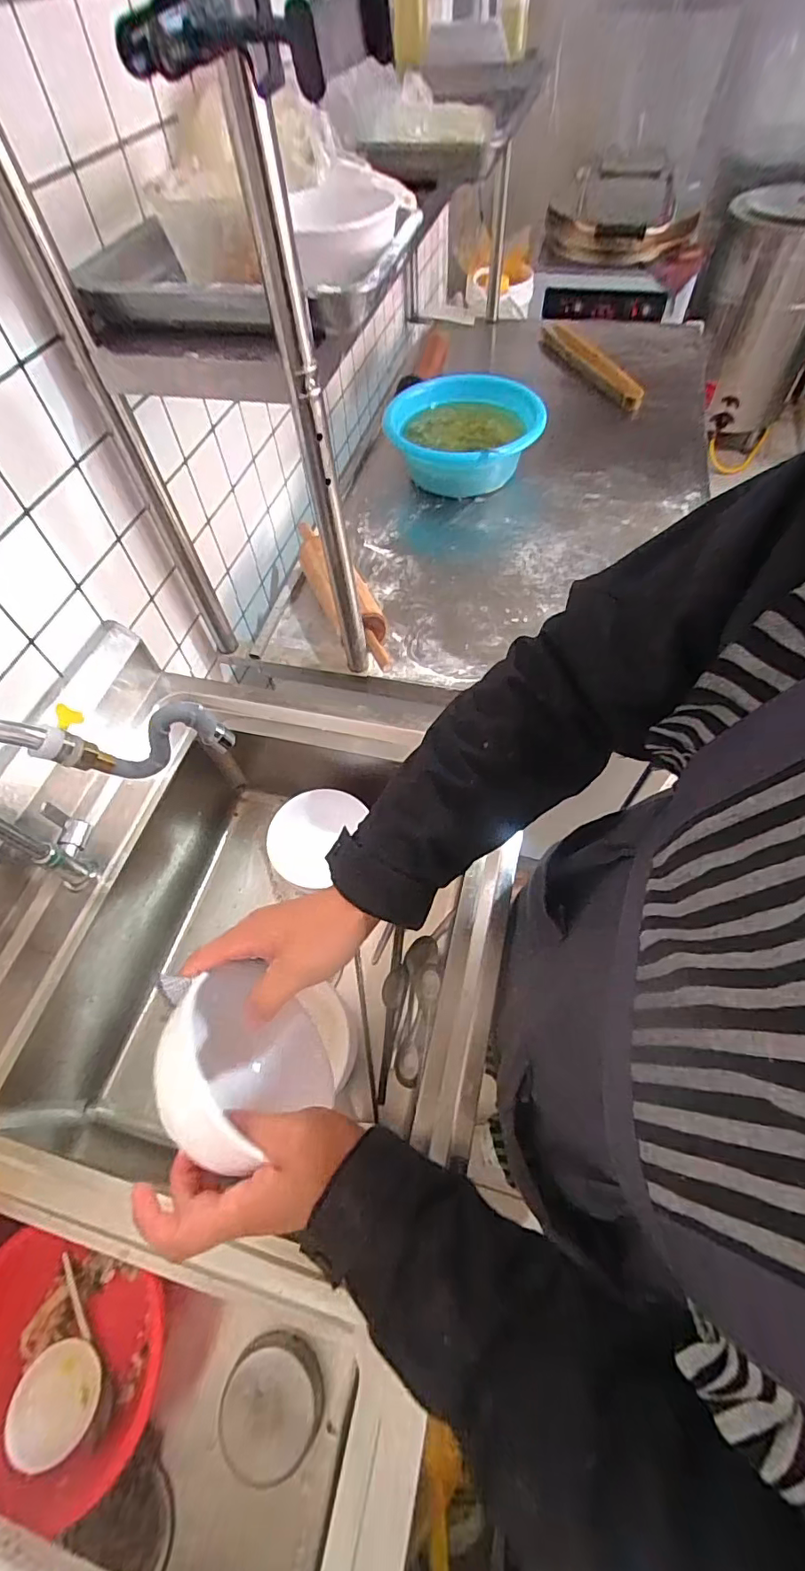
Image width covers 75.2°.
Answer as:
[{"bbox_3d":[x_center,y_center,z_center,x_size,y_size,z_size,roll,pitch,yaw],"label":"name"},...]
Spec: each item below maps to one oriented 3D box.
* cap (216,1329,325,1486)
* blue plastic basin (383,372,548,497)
[{"bbox_3d":[-0.135,0.622,0.524,0.104,0.027,0.095,-1,60,2],"label":"cap"},{"bbox_3d":[0.139,-0.764,1.163,0.301,0.147,0.312,-1,60,2],"label":"blue plastic basin"}]

